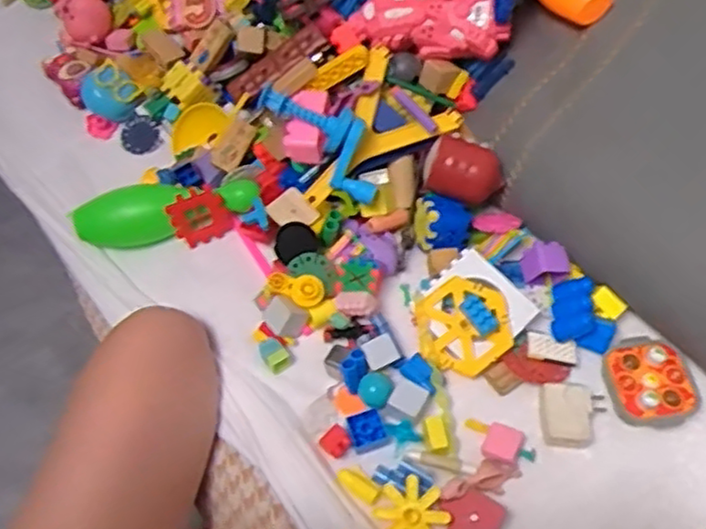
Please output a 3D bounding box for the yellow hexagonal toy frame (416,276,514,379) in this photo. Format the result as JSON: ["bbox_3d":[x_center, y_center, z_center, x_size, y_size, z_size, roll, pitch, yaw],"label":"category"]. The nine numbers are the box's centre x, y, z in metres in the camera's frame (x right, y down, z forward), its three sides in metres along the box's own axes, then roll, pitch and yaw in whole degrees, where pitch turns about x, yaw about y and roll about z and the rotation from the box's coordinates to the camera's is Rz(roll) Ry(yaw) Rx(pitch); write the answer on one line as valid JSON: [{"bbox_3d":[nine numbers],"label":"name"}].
[{"bbox_3d":[0.111,0.062,0.689,0.094,0.010,0.089,-39,77,-9],"label":"yellow hexagonal toy frame"}]

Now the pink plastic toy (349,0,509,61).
[{"bbox_3d":[0.081,-0.266,0.747,0.172,0.047,0.058,9,60,10],"label":"pink plastic toy"}]

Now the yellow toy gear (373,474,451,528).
[{"bbox_3d":[0.052,0.218,0.597,0.057,0.014,0.060,-20,60,-8],"label":"yellow toy gear"}]

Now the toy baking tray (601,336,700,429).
[{"bbox_3d":[0.286,0.112,0.663,0.081,0.027,0.087,-9,59,-1],"label":"toy baking tray"}]

